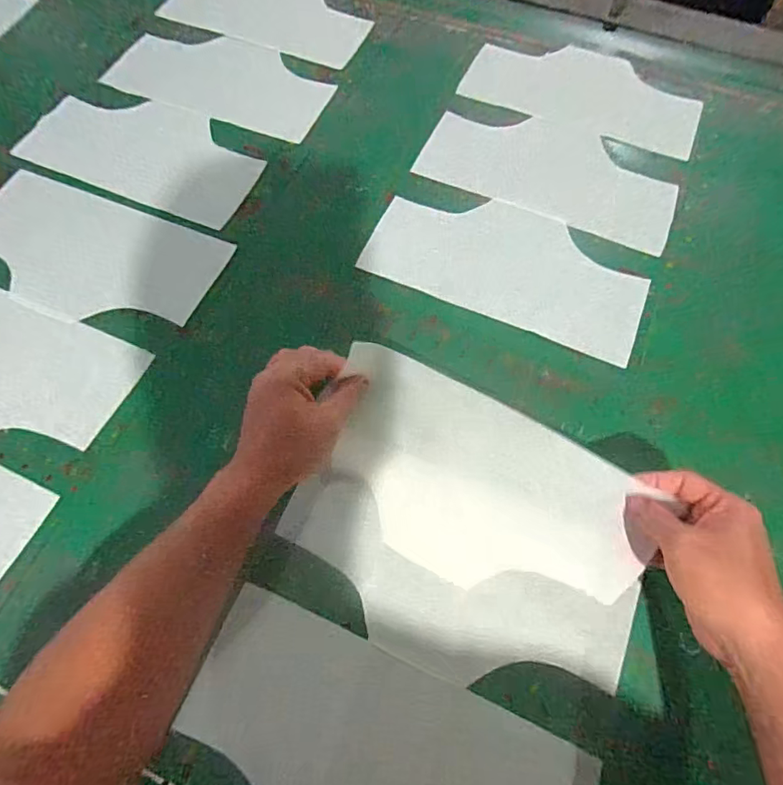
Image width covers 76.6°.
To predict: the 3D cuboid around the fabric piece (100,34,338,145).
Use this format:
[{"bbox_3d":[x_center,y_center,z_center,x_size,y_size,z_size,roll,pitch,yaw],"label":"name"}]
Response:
[{"bbox_3d":[-0.243,-0.460,0.726,0.321,0.009,0.161,23,69,9],"label":"fabric piece"}]

